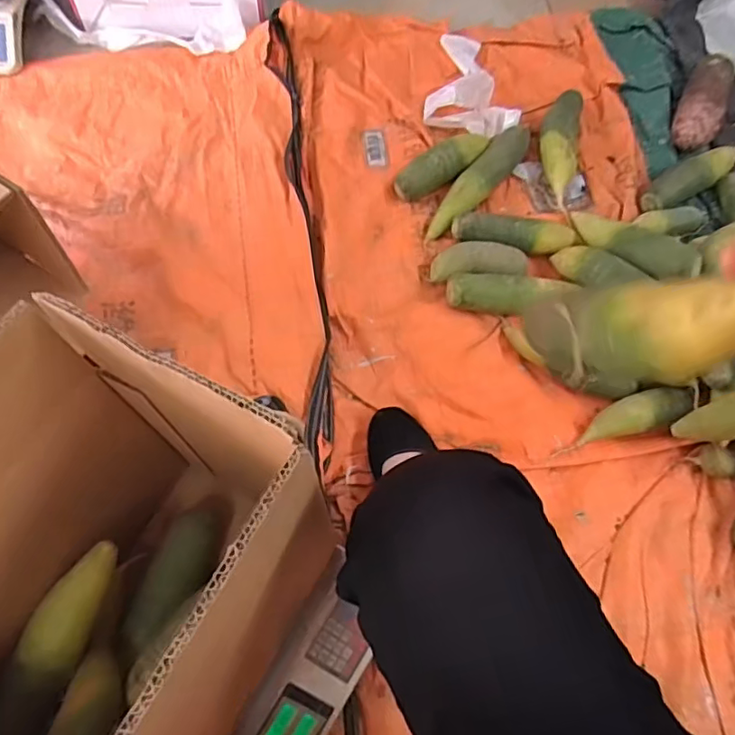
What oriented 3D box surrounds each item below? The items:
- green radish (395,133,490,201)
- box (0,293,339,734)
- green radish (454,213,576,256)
[{"bbox_3d":[0.126,-0.336,0.969,0.171,0.057,0.055,-39,73,-17],"label":"green radish"},{"bbox_3d":[-0.204,0.203,0.398,0.198,0.343,0.349,28,68,10],"label":"box"},{"bbox_3d":[0.233,-0.209,0.917,0.194,0.042,0.045,3,66,-1],"label":"green radish"}]

